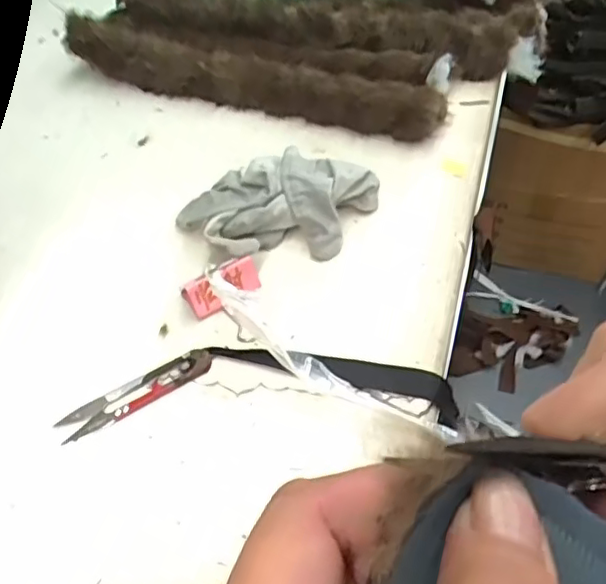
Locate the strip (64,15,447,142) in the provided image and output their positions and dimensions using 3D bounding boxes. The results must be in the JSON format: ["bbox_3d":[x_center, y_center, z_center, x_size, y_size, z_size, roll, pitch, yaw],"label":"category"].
[{"bbox_3d":[-0.057,-0.208,0.589,0.395,0.046,0.063,20,53,21],"label":"strip"}]

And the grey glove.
[{"bbox_3d":[-0.014,-0.064,0.462,0.133,0.058,0.092,-25,51,-16],"label":"grey glove"}]

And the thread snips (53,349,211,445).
[{"bbox_3d":[-0.103,0.062,0.383,0.096,0.010,0.024,-28,52,-18],"label":"thread snips"}]

